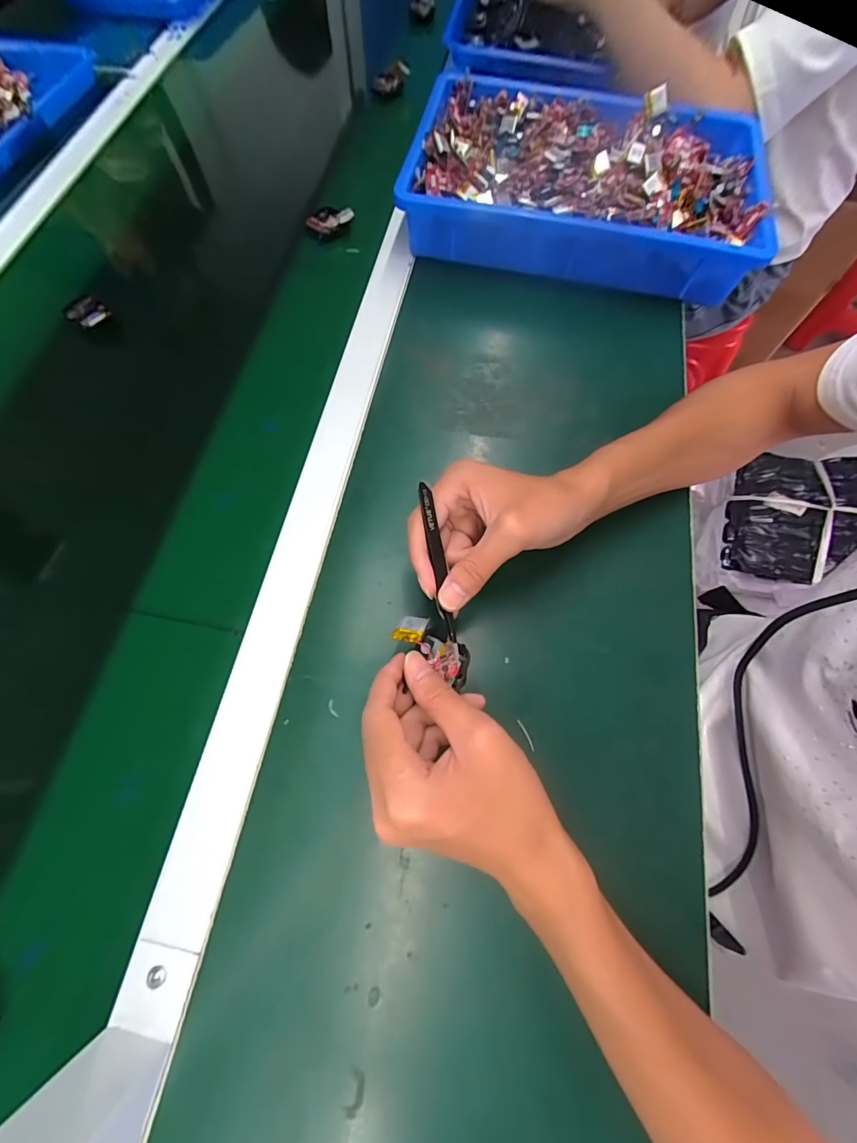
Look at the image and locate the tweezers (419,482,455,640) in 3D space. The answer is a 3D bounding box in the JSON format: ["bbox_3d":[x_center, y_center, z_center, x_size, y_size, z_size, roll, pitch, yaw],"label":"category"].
[{"bbox_3d":[0.005,-0.006,0.272,0.009,0.005,0.103,-10,85,-4],"label":"tweezers"}]

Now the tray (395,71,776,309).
[{"bbox_3d":[0.174,-0.442,0.466,0.379,0.064,0.263,10,70,3],"label":"tray"}]

